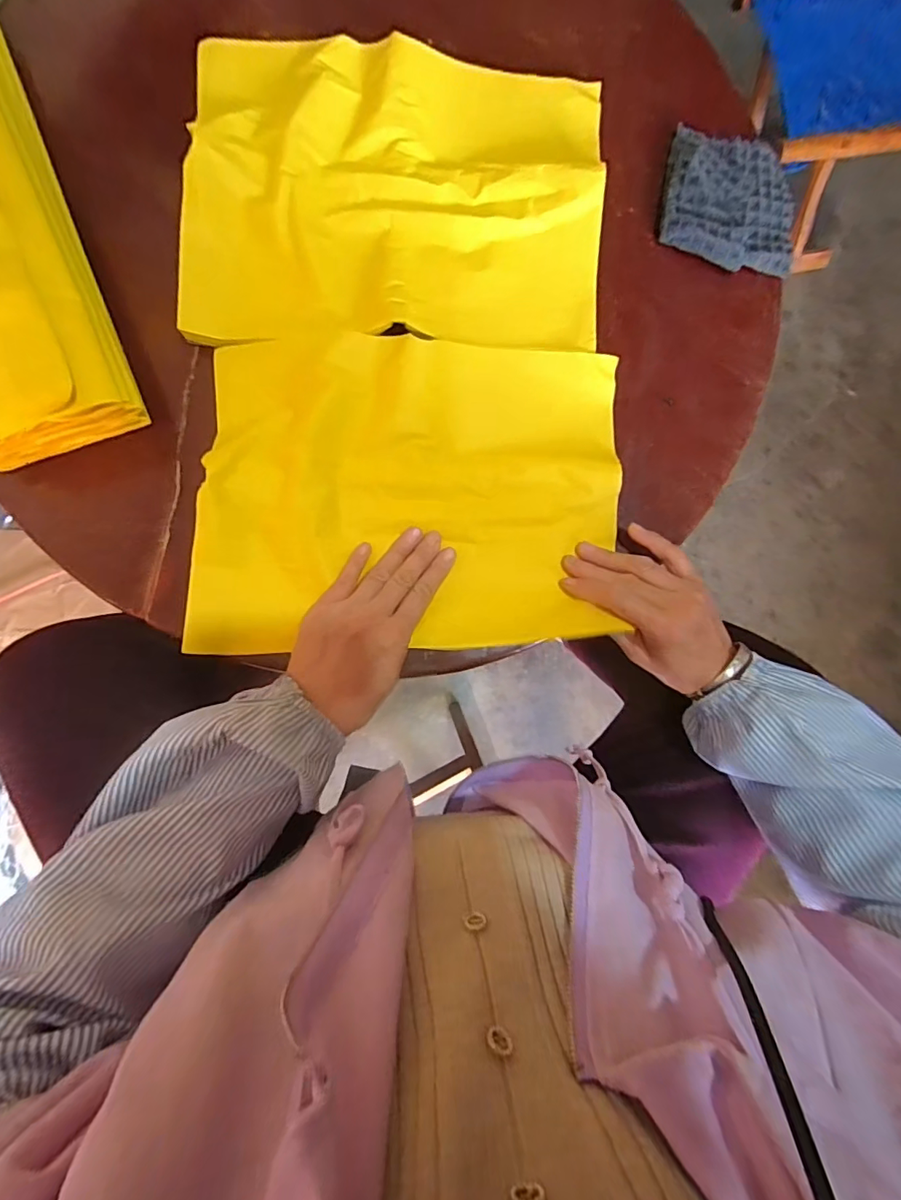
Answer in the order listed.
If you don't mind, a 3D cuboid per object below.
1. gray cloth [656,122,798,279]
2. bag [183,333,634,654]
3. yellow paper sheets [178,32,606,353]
[{"bbox_3d":[0.254,-0.365,0.443,0.123,0.018,0.124,2,88,-6],"label":"gray cloth"},{"bbox_3d":[-0.028,-0.086,0.408,0.340,0.022,0.247,0,88,-6],"label":"bag"},{"bbox_3d":[-0.042,-0.339,0.412,0.337,0.023,0.246,-2,89,-6],"label":"yellow paper sheets"}]

